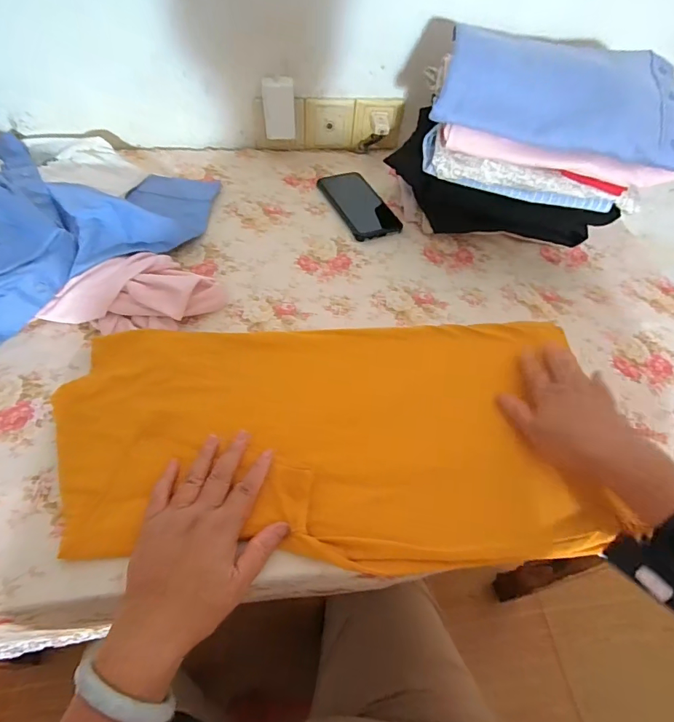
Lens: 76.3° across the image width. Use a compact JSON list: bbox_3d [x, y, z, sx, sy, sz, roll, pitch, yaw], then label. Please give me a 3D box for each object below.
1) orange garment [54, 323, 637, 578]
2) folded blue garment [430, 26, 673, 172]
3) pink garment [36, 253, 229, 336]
[{"bbox_3d":[0.003,0.074,0.447,0.529,0.029,0.262,-2,55,-7],"label":"orange garment"},{"bbox_3d":[0.276,-0.339,0.533,0.293,0.060,0.187,11,54,2],"label":"folded blue garment"},{"bbox_3d":[-0.240,-0.085,0.518,0.199,0.045,0.107,4,54,-2],"label":"pink garment"}]

